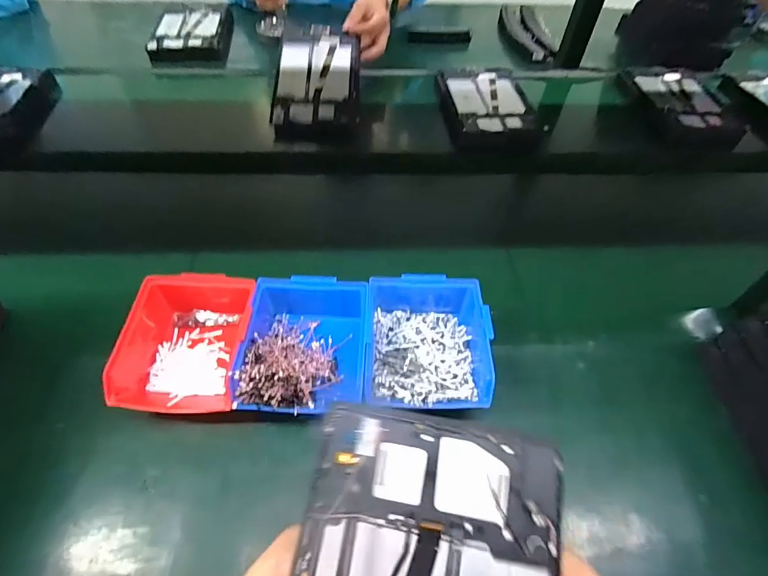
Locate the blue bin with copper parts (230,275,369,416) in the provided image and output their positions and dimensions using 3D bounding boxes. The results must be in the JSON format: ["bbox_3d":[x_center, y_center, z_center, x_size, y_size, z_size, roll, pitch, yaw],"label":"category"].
[{"bbox_3d":[-0.081,0.064,0.438,0.122,0.068,0.149,2,52,-2],"label":"blue bin with copper parts"}]

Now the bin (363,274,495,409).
[{"bbox_3d":[0.044,0.055,0.441,0.123,0.060,0.146,3,52,-1],"label":"bin"}]

